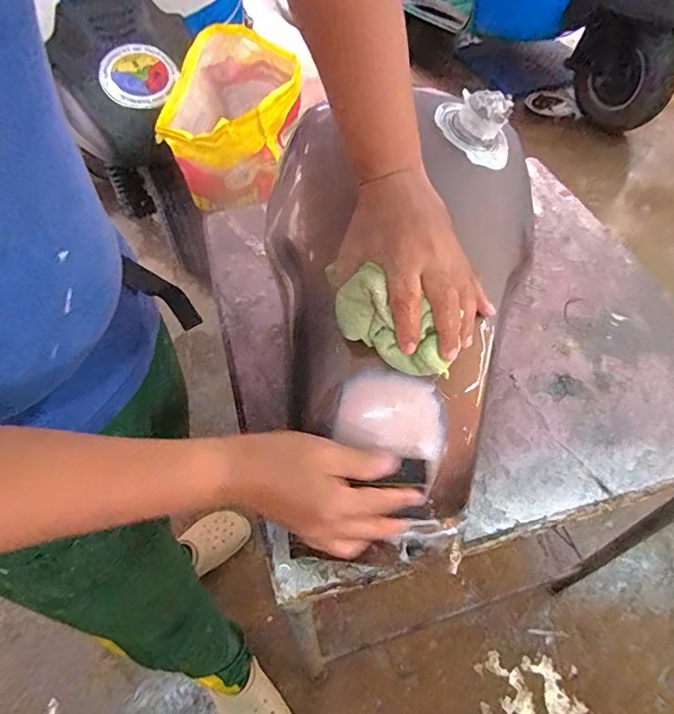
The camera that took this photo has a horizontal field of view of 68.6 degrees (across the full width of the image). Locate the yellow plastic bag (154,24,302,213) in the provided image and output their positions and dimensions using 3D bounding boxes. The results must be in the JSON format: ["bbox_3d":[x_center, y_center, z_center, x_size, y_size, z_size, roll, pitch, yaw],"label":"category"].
[{"bbox_3d":[-0.272,-0.626,1.280,0.339,0.297,0.379,-10,55,-6],"label":"yellow plastic bag"}]

